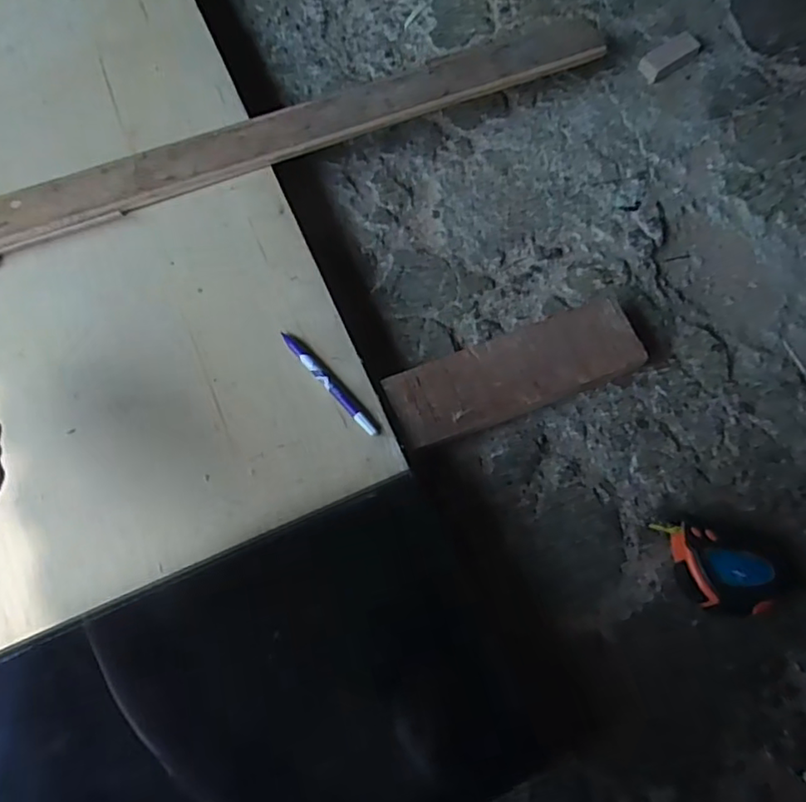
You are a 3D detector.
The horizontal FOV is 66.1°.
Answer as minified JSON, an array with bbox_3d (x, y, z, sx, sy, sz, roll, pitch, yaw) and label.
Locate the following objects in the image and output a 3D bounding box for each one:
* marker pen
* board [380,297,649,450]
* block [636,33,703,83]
[{"bbox_3d":[-0.067,-0.016,0.552,0.010,0.008,0.126,-39,75,-15],"label":"marker pen"},{"bbox_3d":[0.106,-0.022,0.587,0.245,0.038,0.079,-20,71,-9],"label":"board"},{"bbox_3d":[0.313,-0.407,0.727,0.086,0.010,0.032,-34,74,-14],"label":"block"}]

